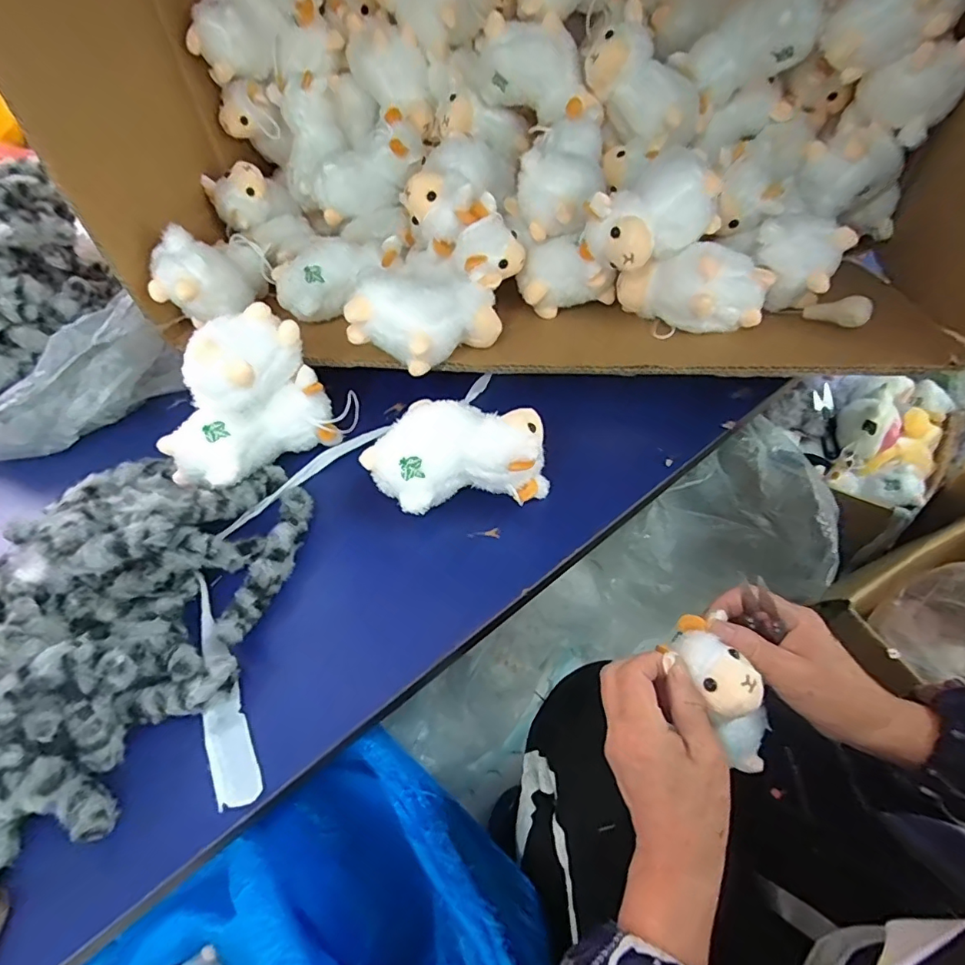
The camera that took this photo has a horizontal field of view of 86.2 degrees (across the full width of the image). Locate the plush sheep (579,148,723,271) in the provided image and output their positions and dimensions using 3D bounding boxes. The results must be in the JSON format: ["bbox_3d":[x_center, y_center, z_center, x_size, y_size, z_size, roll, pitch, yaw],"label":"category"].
[{"bbox_3d":[0.134,-0.215,0.407,0.096,0.062,0.060,-26,53,-16],"label":"plush sheep"}]

